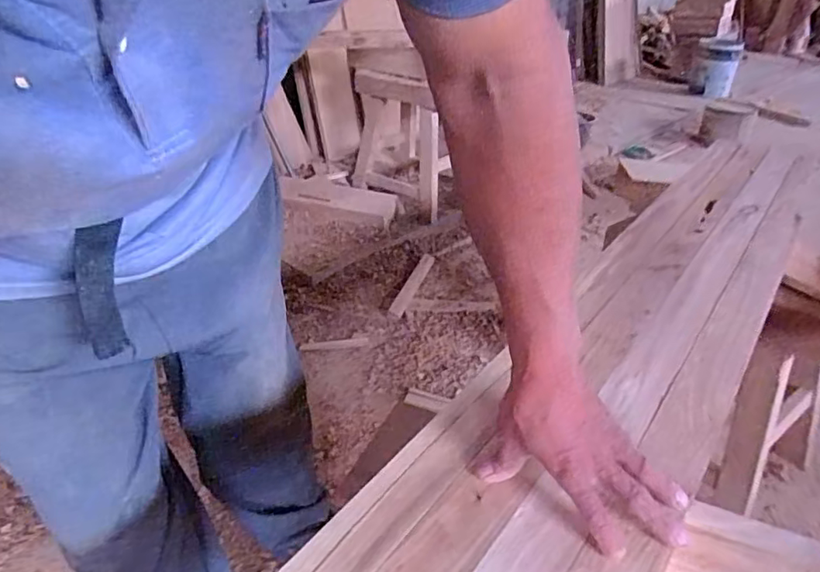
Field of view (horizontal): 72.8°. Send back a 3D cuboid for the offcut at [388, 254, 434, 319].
[{"bbox_3d":[0.009,-0.008,1.893,0.050,0.013,0.380,16,39,13],"label":"offcut"}]

